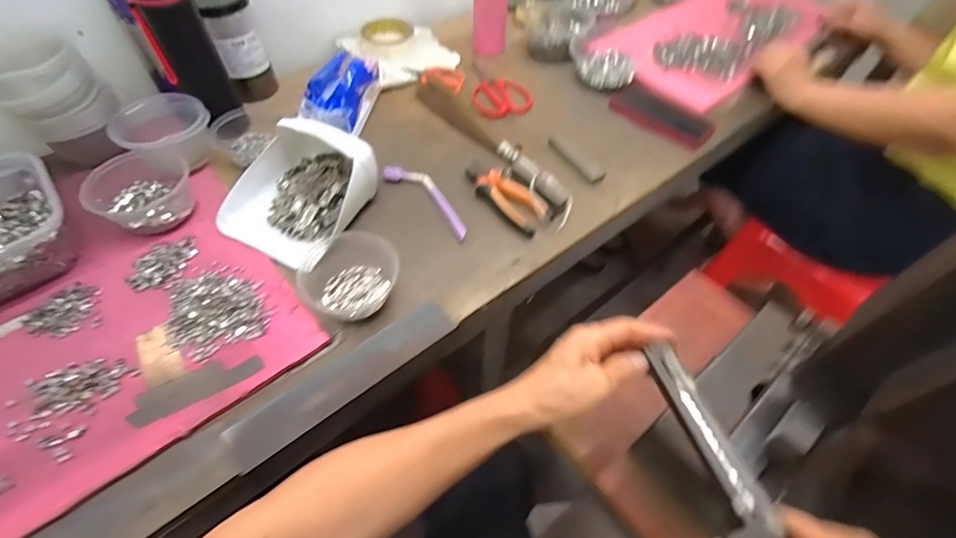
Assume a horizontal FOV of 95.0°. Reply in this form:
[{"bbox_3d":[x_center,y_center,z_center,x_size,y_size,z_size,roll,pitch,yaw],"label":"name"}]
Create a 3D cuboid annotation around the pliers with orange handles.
[{"bbox_3d":[0.039,-0.100,0.609,0.131,0.027,0.049,38,61,24],"label":"pliers with orange handles"}]

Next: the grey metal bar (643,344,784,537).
[{"bbox_3d":[0.166,0.123,0.324,0.030,0.018,0.145,-12,53,-10],"label":"grey metal bar"}]

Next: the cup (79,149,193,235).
[{"bbox_3d":[-0.421,-0.098,0.552,0.101,0.067,0.097,0,53,-1],"label":"cup"}]

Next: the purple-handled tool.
[{"bbox_3d":[-0.064,-0.100,0.604,0.155,0.026,0.044,37,60,24],"label":"purple-handled tool"}]

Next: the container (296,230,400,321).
[{"bbox_3d":[-0.149,0.004,0.513,0.104,0.042,0.112,-4,53,-4],"label":"container"}]

